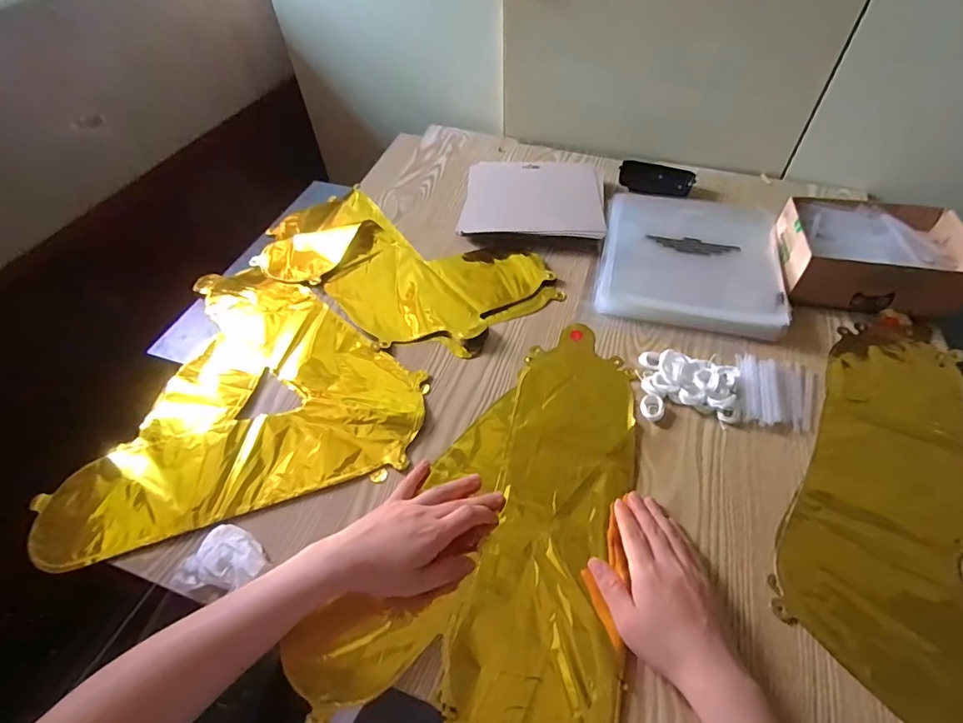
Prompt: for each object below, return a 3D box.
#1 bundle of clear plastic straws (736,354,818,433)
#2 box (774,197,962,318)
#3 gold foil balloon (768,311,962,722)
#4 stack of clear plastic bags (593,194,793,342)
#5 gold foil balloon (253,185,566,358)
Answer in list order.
[{"bbox_3d":[0.312,0.031,0.501,0.080,0.013,0.087,9,53,10],"label":"bundle of clear plastic straws"},{"bbox_3d":[0.464,-0.132,0.578,0.195,0.065,0.149,6,53,8],"label":"box"},{"bbox_3d":[0.401,0.117,0.424,0.203,0.017,0.413,25,57,21],"label":"gold foil balloon"},{"bbox_3d":[0.272,-0.141,0.632,0.216,0.030,0.243,11,53,11],"label":"stack of clear plastic bags"},{"bbox_3d":[-0.126,-0.134,0.645,0.417,0.013,0.208,27,58,22],"label":"gold foil balloon"}]

